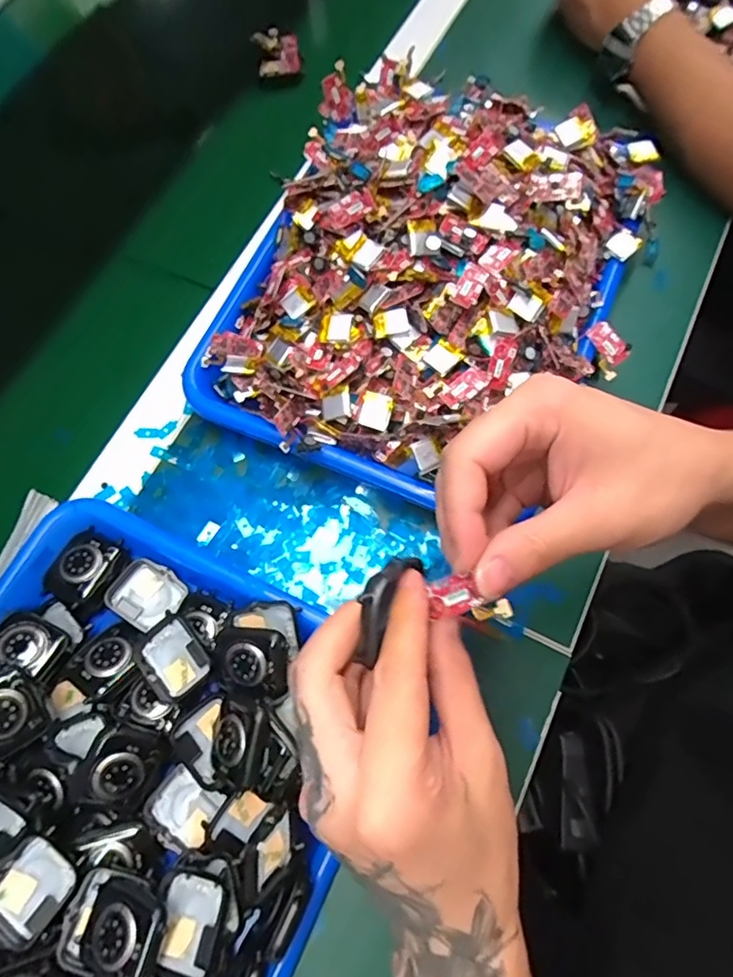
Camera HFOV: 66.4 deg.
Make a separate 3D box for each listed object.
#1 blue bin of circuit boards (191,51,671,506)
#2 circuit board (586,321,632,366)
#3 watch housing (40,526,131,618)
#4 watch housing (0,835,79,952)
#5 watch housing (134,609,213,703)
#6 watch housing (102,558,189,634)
[{"bbox_3d":[0.050,-0.162,0.393,0.260,0.087,0.335,20,72,9],"label":"blue bin of circuit boards"},{"bbox_3d":[0.163,-0.098,0.376,0.015,0.004,0.029,-41,84,28],"label":"circuit board"},{"bbox_3d":[-0.174,0.050,0.343,0.036,0.014,0.046,25,73,10],"label":"watch housing"},{"bbox_3d":[-0.168,0.198,0.279,0.037,0.011,0.042,37,76,13],"label":"watch housing"},{"bbox_3d":[-0.110,0.097,0.320,0.041,0.010,0.036,45,99,12],"label":"watch housing"},{"bbox_3d":[-0.137,0.066,0.347,0.042,0.010,0.037,32,75,12],"label":"watch housing"}]

